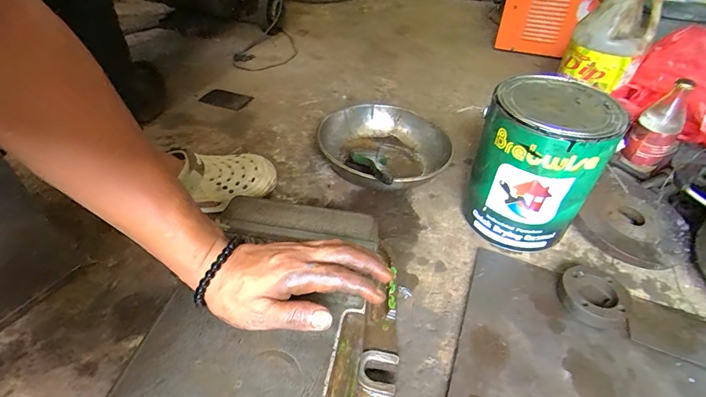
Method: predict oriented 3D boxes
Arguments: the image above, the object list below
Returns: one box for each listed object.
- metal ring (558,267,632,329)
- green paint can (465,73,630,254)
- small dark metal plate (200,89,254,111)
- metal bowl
[{"bbox_3d":[0.309,0.125,0.486,0.079,0.025,0.081,2,40,-2],"label":"metal ring"},{"bbox_3d":[0.258,-0.042,0.547,0.150,0.208,0.151,18,45,18],"label":"green paint can"},{"bbox_3d":[-0.314,-0.247,0.943,0.136,0.009,0.070,18,46,24],"label":"small dark metal plate"},{"bbox_3d":[0.049,-0.093,0.706,0.245,0.080,0.242,2,40,-2],"label":"metal bowl"}]

